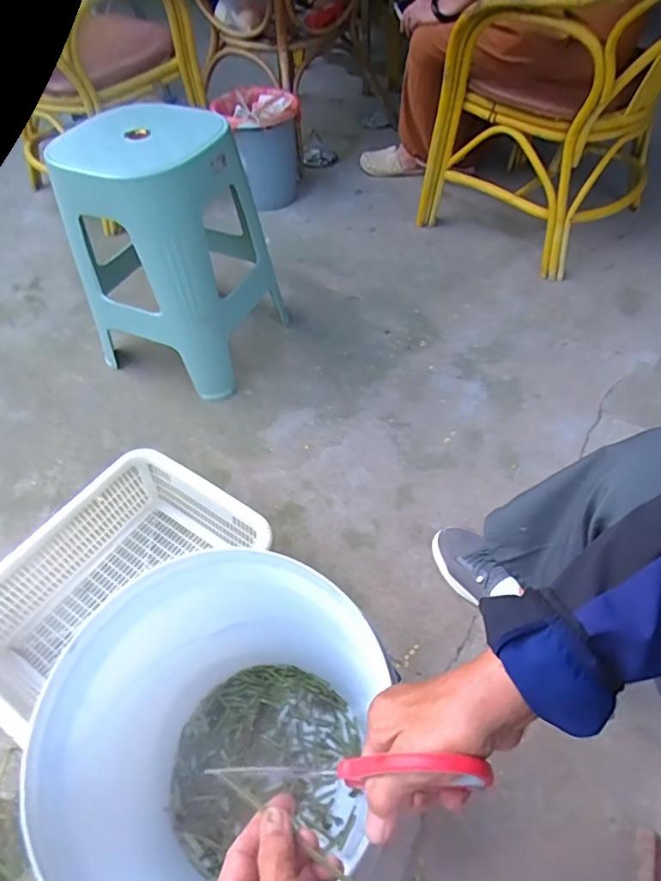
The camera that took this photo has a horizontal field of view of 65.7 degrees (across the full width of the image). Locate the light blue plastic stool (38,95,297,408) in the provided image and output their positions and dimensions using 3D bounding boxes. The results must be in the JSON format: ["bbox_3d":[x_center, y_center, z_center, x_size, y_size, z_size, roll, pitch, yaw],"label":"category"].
[{"bbox_3d":[-0.335,-0.391,1.097,0.327,0.479,0.319,16,53,15],"label":"light blue plastic stool"}]

